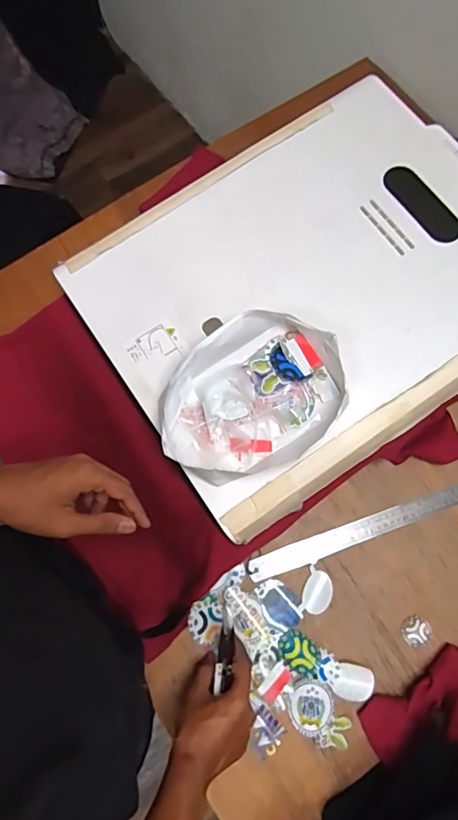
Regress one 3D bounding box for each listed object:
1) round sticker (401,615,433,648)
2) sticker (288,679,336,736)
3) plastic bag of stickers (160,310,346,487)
[{"bbox_3d":[0.247,0.290,0.635,0.040,0.006,0.035,-21,63,-11],"label":"round sticker"},{"bbox_3d":[0.105,0.376,0.610,0.058,0.005,0.055,-23,77,-7],"label":"sticker"},{"bbox_3d":[0.025,-0.012,0.523,0.202,0.049,0.149,-35,79,-9],"label":"plastic bag of stickers"}]

